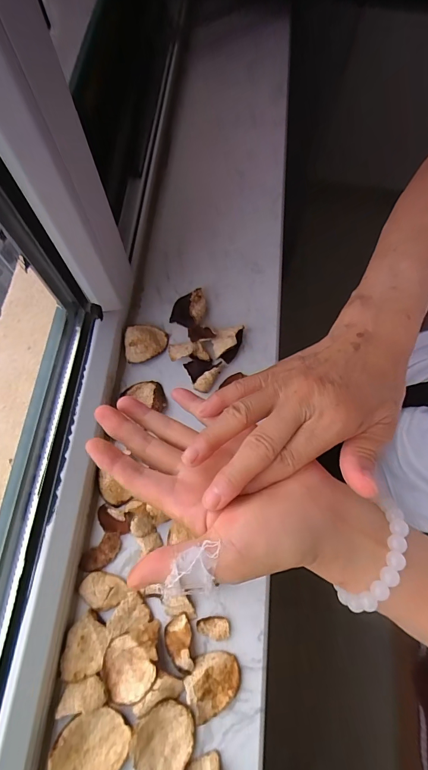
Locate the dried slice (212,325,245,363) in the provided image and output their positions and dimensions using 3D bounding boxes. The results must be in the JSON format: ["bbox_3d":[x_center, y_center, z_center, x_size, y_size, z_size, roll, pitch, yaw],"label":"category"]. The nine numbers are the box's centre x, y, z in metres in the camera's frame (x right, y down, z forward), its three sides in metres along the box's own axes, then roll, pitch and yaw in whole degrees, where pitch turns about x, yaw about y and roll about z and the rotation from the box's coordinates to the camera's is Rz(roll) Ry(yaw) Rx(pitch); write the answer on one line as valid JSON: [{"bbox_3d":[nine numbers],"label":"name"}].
[{"bbox_3d":[0.013,-0.041,0.355,0.026,0.016,0.036,18,72,8],"label":"dried slice"}]

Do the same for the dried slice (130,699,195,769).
[{"bbox_3d":[-0.035,0.248,0.248,0.040,0.011,0.043,-1,70,2],"label":"dried slice"}]

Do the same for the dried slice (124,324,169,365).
[{"bbox_3d":[-0.068,-0.043,0.353,0.043,0.015,0.035,-17,71,-4],"label":"dried slice"}]

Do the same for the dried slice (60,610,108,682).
[{"bbox_3d":[-0.098,0.199,0.272,0.030,0.006,0.044,8,71,5],"label":"dried slice"}]

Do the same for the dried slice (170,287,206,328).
[{"bbox_3d":[-0.026,-0.080,0.369,0.033,0.014,0.044,14,72,7],"label":"dried slice"}]

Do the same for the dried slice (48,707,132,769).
[{"bbox_3d":[-0.086,0.252,0.245,0.047,0.016,0.043,-1,70,2],"label":"dried slice"}]

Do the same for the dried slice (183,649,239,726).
[{"bbox_3d":[0.000,0.220,0.264,0.041,0.011,0.036,-25,72,-9],"label":"dried slice"}]

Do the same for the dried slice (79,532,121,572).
[{"bbox_3d":[-0.094,0.140,0.298,0.038,0.007,0.019,-36,73,-10],"label":"dried slice"}]

